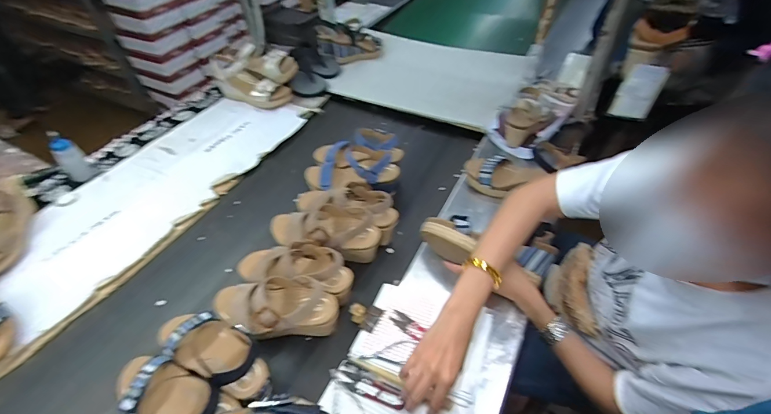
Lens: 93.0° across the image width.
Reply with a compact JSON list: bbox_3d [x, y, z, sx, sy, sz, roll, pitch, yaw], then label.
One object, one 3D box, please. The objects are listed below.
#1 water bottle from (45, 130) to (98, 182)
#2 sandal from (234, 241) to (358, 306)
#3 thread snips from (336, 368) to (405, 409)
[{"bbox_3d":[-0.787,-0.125,0.913,0.051,0.126,0.055,33,54,27],"label":"water bottle"},{"bbox_3d":[-0.186,0.110,0.707,0.252,0.080,0.090,5,48,23],"label":"sandal"},{"bbox_3d":[-0.025,0.290,0.587,0.114,0.018,0.027,19,49,18],"label":"thread snips"}]

